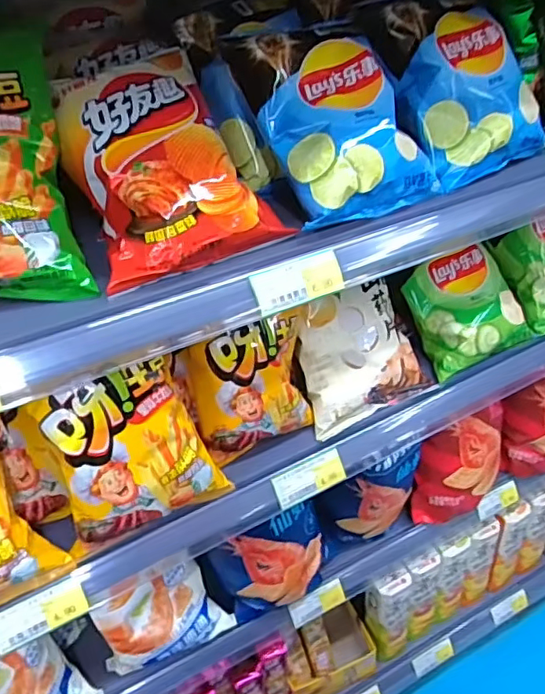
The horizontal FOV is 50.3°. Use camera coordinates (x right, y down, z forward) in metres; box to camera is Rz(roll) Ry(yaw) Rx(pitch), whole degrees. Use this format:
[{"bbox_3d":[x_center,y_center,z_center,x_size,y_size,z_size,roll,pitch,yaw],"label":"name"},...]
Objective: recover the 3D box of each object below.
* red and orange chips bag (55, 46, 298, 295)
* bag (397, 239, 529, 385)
[{"bbox_3d":[-0.094,-0.162,0.502,0.156,0.060,0.212,-19,75,-15],"label":"red and orange chips bag"},{"bbox_3d":[0.247,-0.049,0.733,0.138,0.055,0.140,-21,78,-9],"label":"bag"}]

